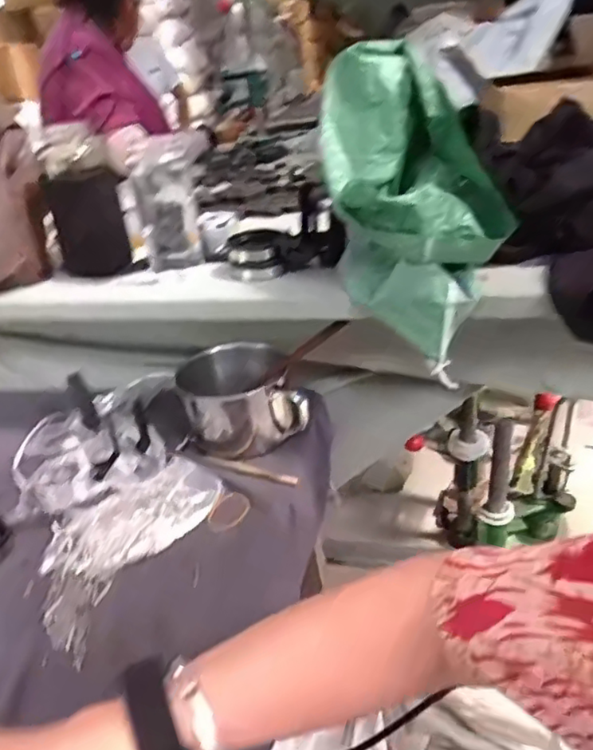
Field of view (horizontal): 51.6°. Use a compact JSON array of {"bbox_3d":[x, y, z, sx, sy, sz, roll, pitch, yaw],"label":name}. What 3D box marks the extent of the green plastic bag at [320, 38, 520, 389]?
[{"bbox_3d":[0.116,-0.162,0.615,0.149,0.316,0.126,-12,-3,-10],"label":"green plastic bag"}]

